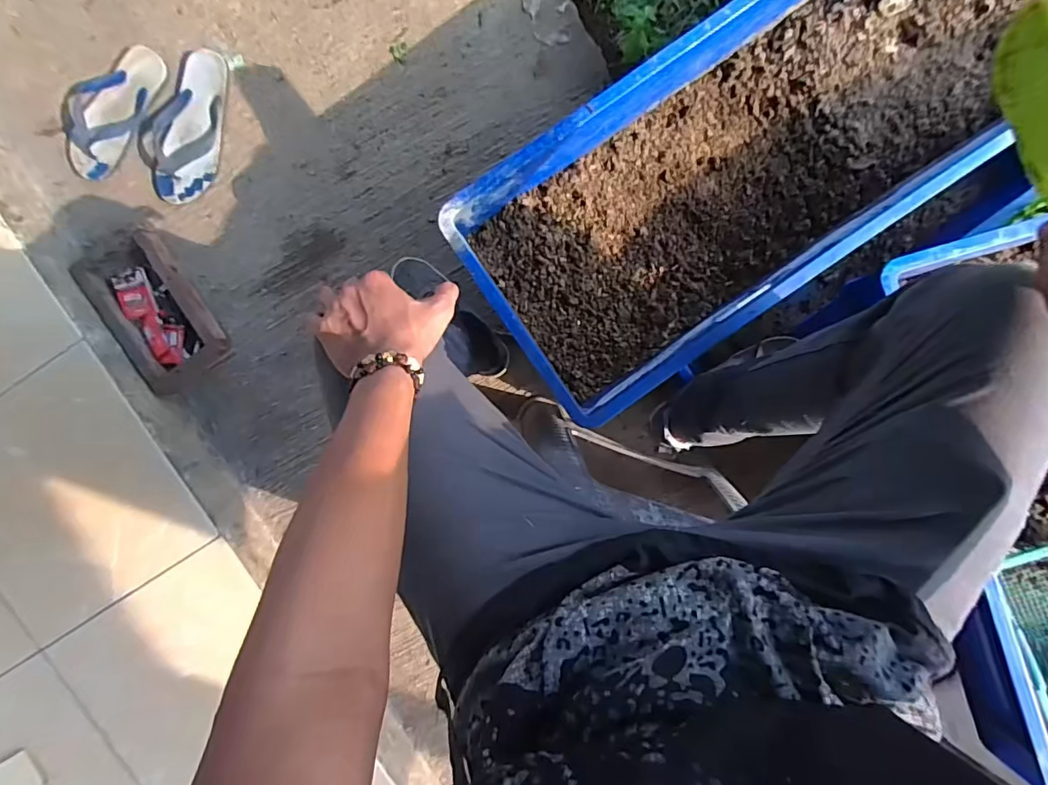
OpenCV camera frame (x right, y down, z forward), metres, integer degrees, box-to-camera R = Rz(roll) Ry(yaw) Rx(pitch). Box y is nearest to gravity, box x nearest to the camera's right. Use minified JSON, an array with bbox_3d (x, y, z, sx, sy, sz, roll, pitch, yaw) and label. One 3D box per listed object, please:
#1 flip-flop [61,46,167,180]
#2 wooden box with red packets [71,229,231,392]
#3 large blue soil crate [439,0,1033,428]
[{"bbox_3d":[-0.760,-0.517,0.927,0.098,0.050,0.255,40,96,-2],"label":"flip-flop"},{"bbox_3d":[-0.679,-0.152,0.940,0.150,0.063,0.264,-31,94,5],"label":"wooden box with red packets"},{"bbox_3d":[0.397,-0.367,0.671,0.978,0.190,0.315,-34,94,5],"label":"large blue soil crate"}]

